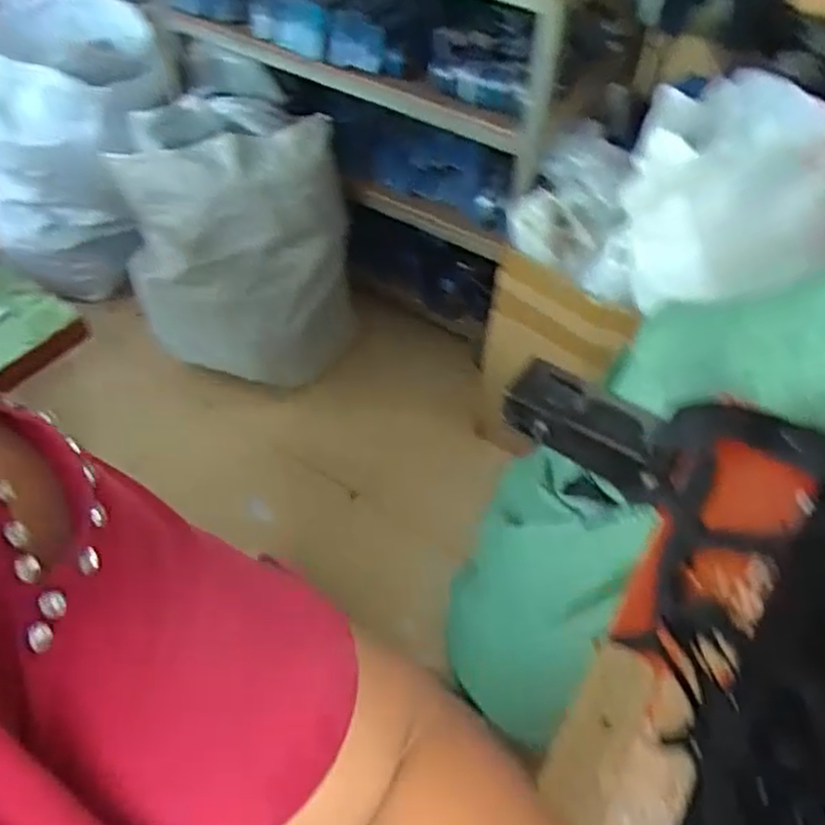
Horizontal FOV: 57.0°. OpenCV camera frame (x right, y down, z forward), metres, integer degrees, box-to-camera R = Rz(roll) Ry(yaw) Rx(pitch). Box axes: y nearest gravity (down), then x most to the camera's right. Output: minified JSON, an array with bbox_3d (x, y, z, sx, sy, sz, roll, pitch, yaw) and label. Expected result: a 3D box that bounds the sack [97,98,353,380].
[{"bbox_3d":[-0.415,-0.398,1.853,0.501,0.617,0.360,6,52,5],"label":"sack"}]

